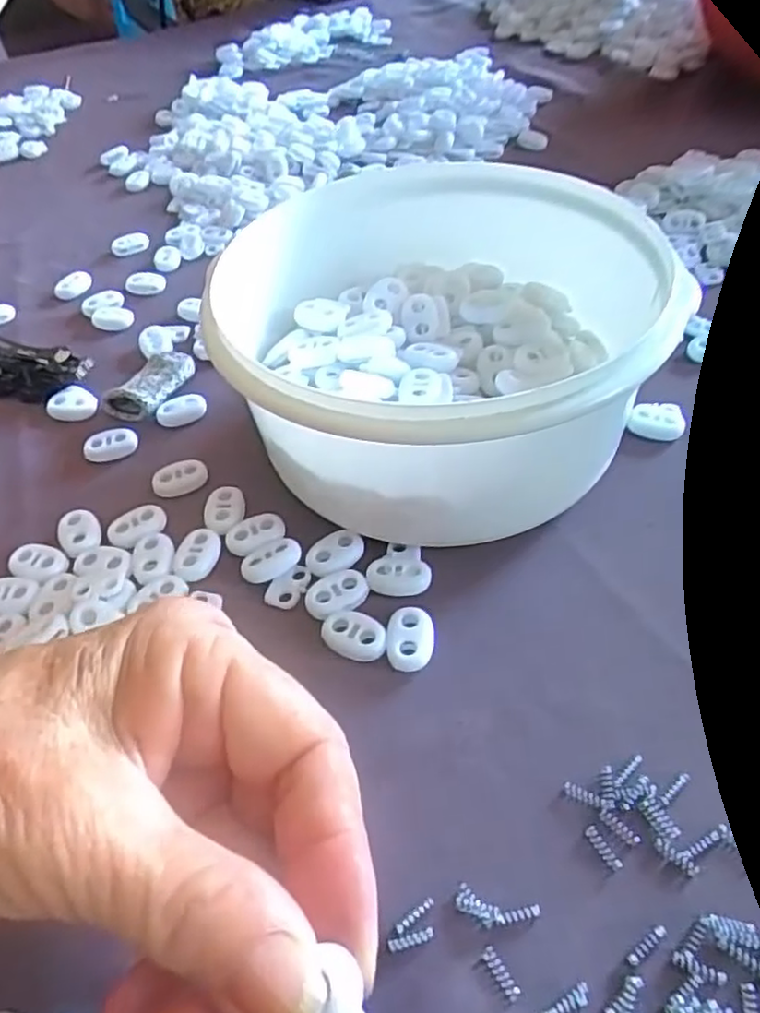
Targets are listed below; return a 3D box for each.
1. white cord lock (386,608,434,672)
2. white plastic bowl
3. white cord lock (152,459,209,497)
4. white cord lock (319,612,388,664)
[{"bbox_3d":[0.010,0.044,0.223,0.015,0.005,0.021,0,49,5],"label":"white cord lock"},{"bbox_3d":[0.030,-0.057,0.261,0.138,0.075,0.161,17,52,18],"label":"white plastic bowl"},{"bbox_3d":[-0.082,-0.012,0.279,0.022,0.005,0.013,-22,51,-15],"label":"white cord lock"},{"bbox_3d":[-0.009,0.041,0.224,0.022,0.004,0.015,18,52,19],"label":"white cord lock"}]

